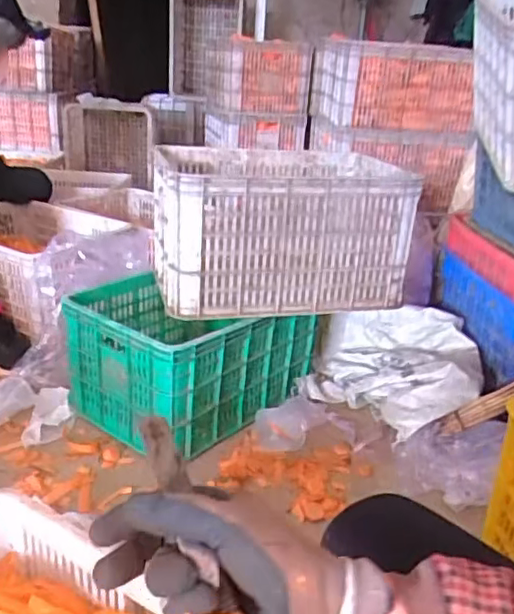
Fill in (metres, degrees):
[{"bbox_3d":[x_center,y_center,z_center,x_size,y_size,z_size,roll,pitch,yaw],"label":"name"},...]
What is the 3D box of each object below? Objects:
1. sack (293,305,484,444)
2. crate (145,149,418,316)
[{"bbox_3d":[0.302,0.147,1.402,0.387,0.153,0.409,10,24,18],"label":"sack"},{"bbox_3d":[0.040,-0.182,1.348,0.494,0.270,0.346,-2,23,-12],"label":"crate"}]

